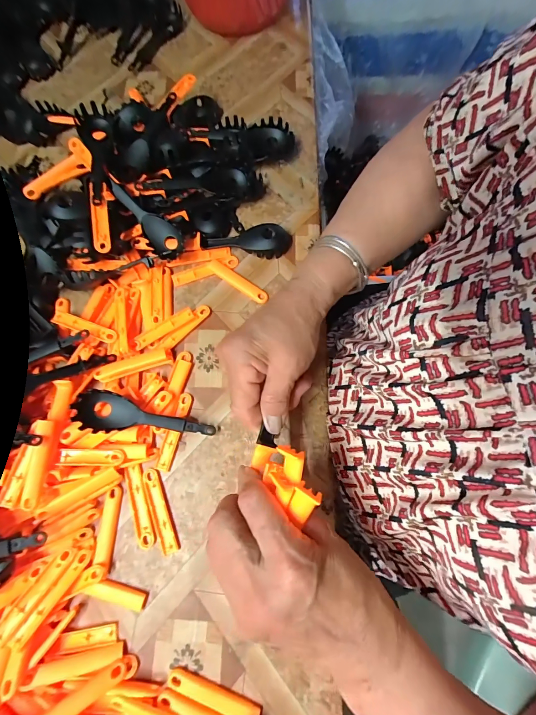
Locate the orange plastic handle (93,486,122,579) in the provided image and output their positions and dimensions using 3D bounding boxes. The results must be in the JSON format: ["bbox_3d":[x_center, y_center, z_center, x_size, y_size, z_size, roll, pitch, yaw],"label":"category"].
[{"bbox_3d":[-0.148,0.158,0.292,0.015,0.007,0.072,1,73,2],"label":"orange plastic handle"}]

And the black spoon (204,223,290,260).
[{"bbox_3d":[-0.022,-0.127,0.356,0.098,0.017,0.037,-11,72,-1],"label":"black spoon"}]

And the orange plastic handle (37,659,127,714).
[{"bbox_3d":[-0.151,0.267,0.246,0.077,0.015,0.016,-21,72,-28],"label":"orange plastic handle"}]

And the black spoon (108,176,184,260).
[{"bbox_3d":[-0.130,-0.147,0.336,0.032,0.020,0.104,-44,94,-11],"label":"black spoon"}]

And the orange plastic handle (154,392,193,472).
[{"bbox_3d":[-0.092,0.072,0.313,0.015,0.005,0.076,15,74,7],"label":"orange plastic handle"}]

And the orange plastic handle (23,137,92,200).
[{"bbox_3d":[-0.235,-0.205,0.350,0.091,0.013,0.034,-25,73,11],"label":"orange plastic handle"}]

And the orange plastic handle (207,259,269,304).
[{"bbox_3d":[-0.034,-0.084,0.351,0.077,0.004,0.014,34,92,5],"label":"orange plastic handle"}]

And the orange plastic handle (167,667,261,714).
[{"bbox_3d":[-0.044,0.271,0.251,0.076,0.006,0.014,17,74,7],"label":"orange plastic handle"}]

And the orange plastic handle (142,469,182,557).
[{"bbox_3d":[-0.101,0.142,0.294,0.015,0.004,0.074,-23,73,-5],"label":"orange plastic handle"}]

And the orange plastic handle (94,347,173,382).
[{"bbox_3d":[-0.138,0.007,0.324,0.077,0.006,0.018,-16,73,-3],"label":"orange plastic handle"}]

